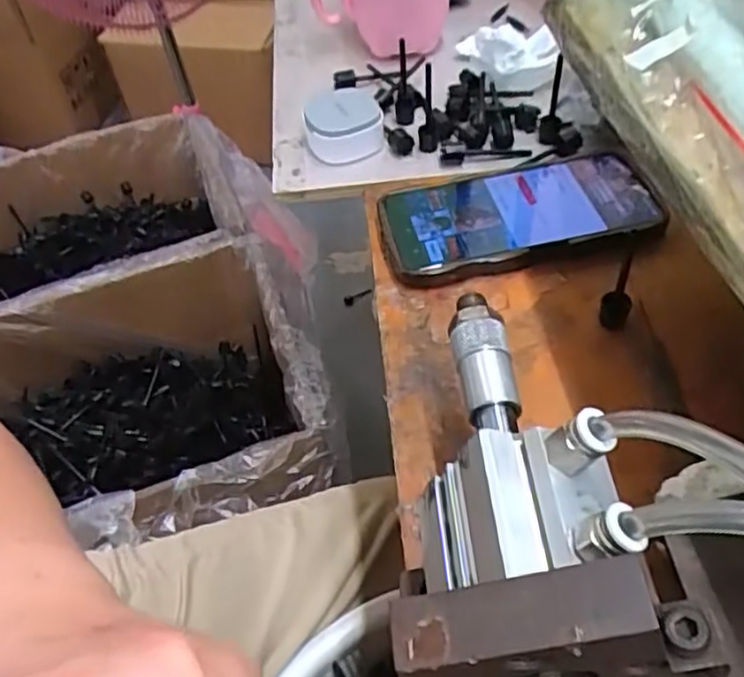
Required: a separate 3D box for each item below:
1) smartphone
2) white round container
[{"bbox_3d":[0.088,-0.080,0.414,0.162,0.011,0.077,-11,51,-3],"label":"smartphone"},{"bbox_3d":[-0.021,-0.156,0.484,0.053,0.026,0.056,-8,50,-1],"label":"white round container"}]

